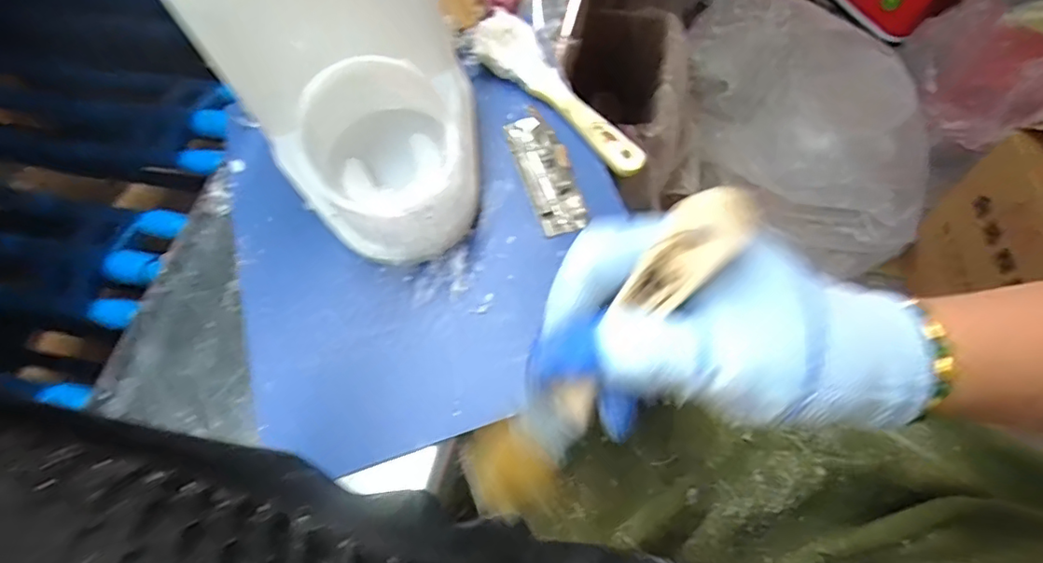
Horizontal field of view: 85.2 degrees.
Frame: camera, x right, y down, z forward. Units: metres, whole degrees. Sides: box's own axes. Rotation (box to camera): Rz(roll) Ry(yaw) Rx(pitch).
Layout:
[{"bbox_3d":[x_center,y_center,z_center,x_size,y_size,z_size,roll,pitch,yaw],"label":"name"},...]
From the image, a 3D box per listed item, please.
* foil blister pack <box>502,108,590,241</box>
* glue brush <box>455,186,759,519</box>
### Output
[{"bbox_3d":[0.016,-0.077,0.390,0.032,0.013,0.098,-18,65,-5],"label":"foil blister pack"},{"bbox_3d":[0.026,0.034,0.212,0.028,0.166,0.037,-17,57,-47],"label":"glue brush"}]

